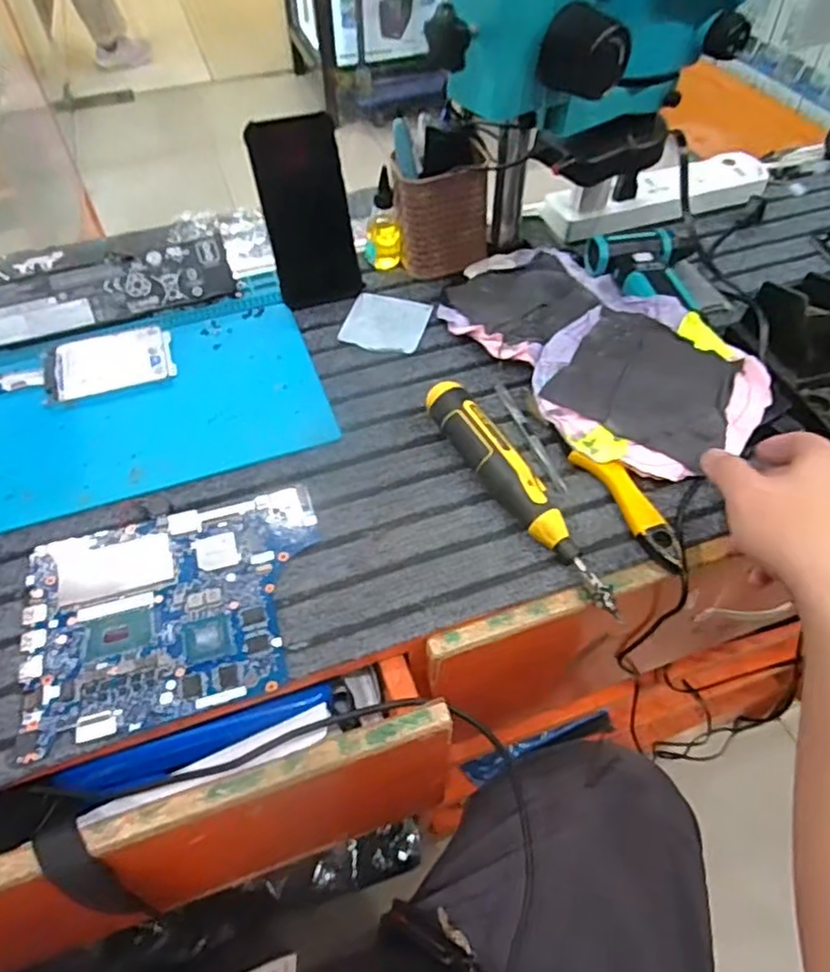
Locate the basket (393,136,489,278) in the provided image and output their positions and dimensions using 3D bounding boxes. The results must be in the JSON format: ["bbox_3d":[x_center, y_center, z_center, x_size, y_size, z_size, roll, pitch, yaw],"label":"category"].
[{"bbox_3d":[0.027,-0.278,0.659,0.092,0.096,0.076,-3,52,-3],"label":"basket"}]

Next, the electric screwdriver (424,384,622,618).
[{"bbox_3d":[0.077,0.002,0.488,0.030,0.039,0.210,-27,57,-19],"label":"electric screwdriver"}]

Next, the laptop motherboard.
[{"bbox_3d":[-0.162,0.083,0.454,0.197,0.009,0.152,-13,53,-10],"label":"laptop motherboard"}]

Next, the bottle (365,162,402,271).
[{"bbox_3d":[-0.033,-0.267,0.668,0.028,0.092,0.027,-31,58,-22],"label":"bottle"}]

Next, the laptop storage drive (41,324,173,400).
[{"bbox_3d":[-0.278,-0.114,0.597,0.109,0.013,0.067,-14,54,-10],"label":"laptop storage drive"}]

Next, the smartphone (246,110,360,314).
[{"bbox_3d":[-0.102,-0.256,0.622,0.075,0.162,0.014,-13,27,-8],"label":"smartphone"}]

